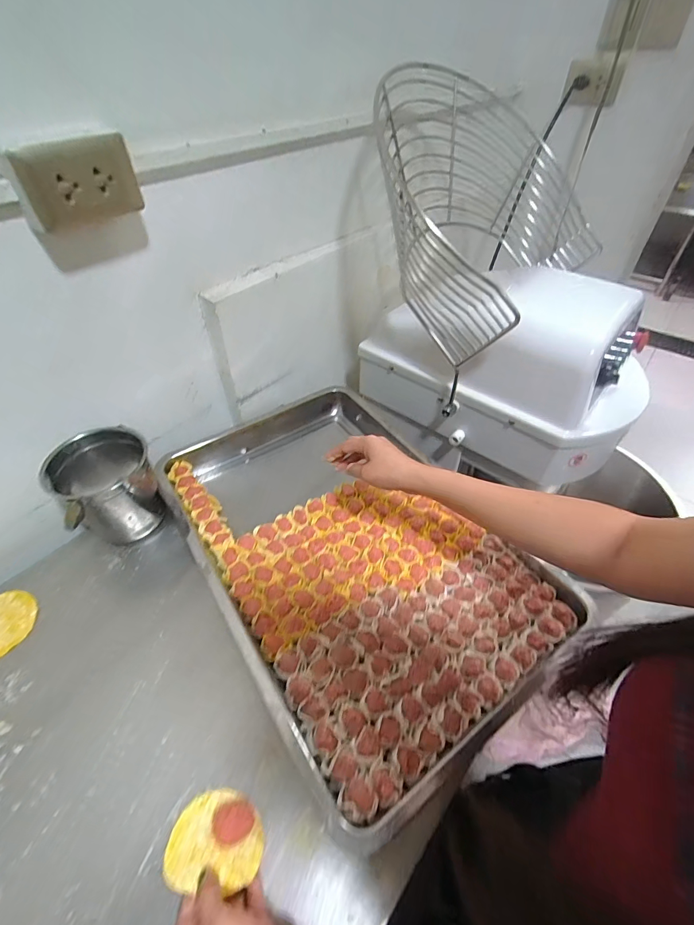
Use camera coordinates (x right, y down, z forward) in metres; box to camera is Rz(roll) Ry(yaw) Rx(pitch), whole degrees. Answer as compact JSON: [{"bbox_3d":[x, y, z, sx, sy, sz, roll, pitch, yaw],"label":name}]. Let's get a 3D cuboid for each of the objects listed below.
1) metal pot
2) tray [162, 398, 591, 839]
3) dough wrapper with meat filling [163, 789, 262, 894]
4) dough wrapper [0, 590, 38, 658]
[{"bbox_3d":[-0.355,0.042,0.609,0.132,0.147,0.114,-32,53,-29],"label":"metal pot"},{"bbox_3d":[-0.007,0.108,0.609,0.386,0.067,0.595,-24,50,-24],"label":"tray"},{"bbox_3d":[-0.121,0.348,0.375,0.081,0.012,0.075,2,18,-11],"label":"dough wrapper with meat filling"},{"bbox_3d":[-0.460,0.213,0.533,0.091,0.004,0.082,25,52,23],"label":"dough wrapper"}]

